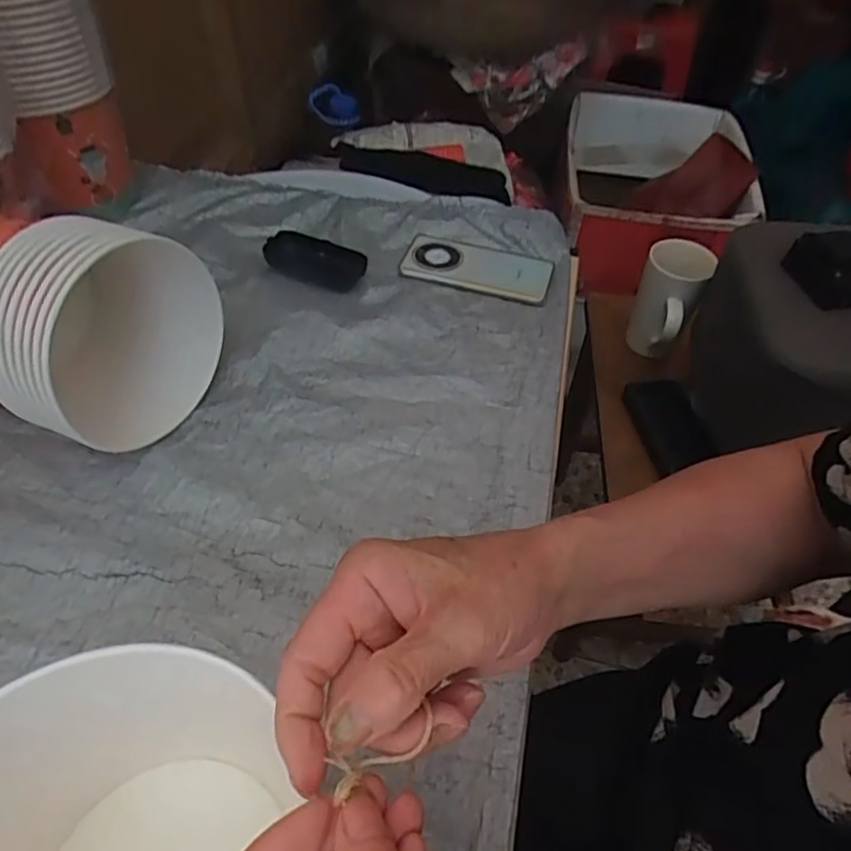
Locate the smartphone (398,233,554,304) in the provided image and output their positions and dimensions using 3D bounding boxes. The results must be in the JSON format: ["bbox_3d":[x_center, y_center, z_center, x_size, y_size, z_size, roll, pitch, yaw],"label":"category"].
[{"bbox_3d":[0.058,-0.180,0.692,0.162,0.009,0.079,12,50,6],"label":"smartphone"}]

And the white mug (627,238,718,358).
[{"bbox_3d":[0.322,-0.168,0.830,0.081,0.132,0.096,22,52,16],"label":"white mug"}]

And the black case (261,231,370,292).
[{"bbox_3d":[-0.118,-0.183,0.674,0.103,0.024,0.052,22,51,14],"label":"black case"}]

